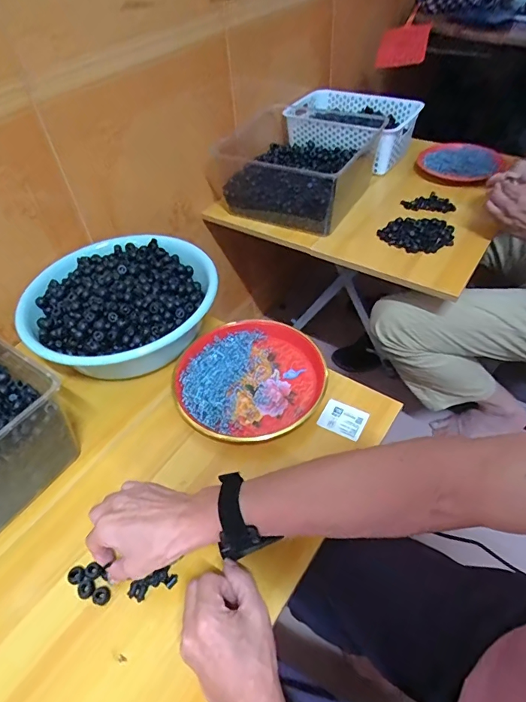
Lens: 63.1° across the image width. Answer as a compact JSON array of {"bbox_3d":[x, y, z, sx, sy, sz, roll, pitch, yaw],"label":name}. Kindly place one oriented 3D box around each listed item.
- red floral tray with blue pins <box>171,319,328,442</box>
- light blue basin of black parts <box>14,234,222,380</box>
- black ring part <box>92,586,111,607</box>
[{"bbox_3d":[-0.020,0.036,0.638,0.218,0.032,0.202,-7,48,-2],"label":"red floral tray with blue pins"},{"bbox_3d":[-0.222,-0.065,0.693,0.266,0.109,0.284,-2,48,2],"label":"light blue basin of black parts"},{"bbox_3d":[-0.174,0.264,0.462,0.016,0.009,0.018,21,52,22],"label":"black ring part"}]

